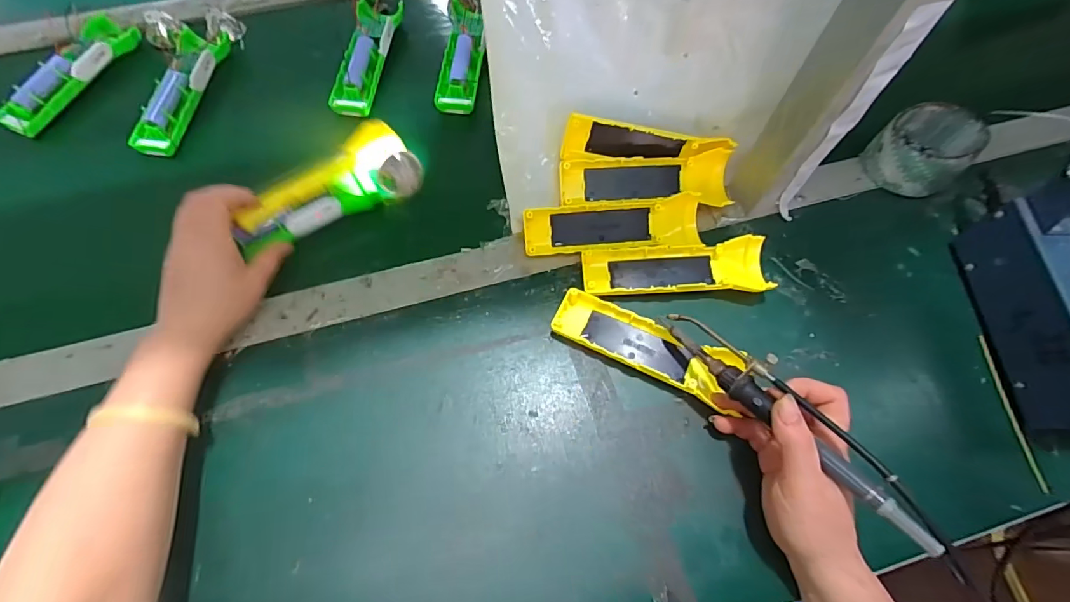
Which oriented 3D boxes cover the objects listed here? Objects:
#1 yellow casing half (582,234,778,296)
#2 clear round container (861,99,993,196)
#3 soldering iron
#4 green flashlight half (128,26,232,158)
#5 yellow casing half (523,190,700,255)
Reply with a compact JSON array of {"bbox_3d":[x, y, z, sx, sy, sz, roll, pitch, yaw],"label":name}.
[{"bbox_3d":[0.125,-0.028,0.425,0.162,0.024,0.051,1,66,-3],"label":"yellow casing half"},{"bbox_3d":[0.392,-0.153,0.475,0.097,0.044,0.081,-35,72,-15],"label":"clear round container"},{"bbox_3d":[0.169,0.071,0.320,0.030,0.021,0.207,-31,52,-15],"label":"soldering iron"},{"bbox_3d":[-0.381,-0.231,0.517,0.048,0.038,0.170,5,66,0],"label":"green flashlight half"},{"bbox_3d":[0.072,-0.070,0.439,0.164,0.027,0.045,-5,105,-4],"label":"yellow casing half"}]

